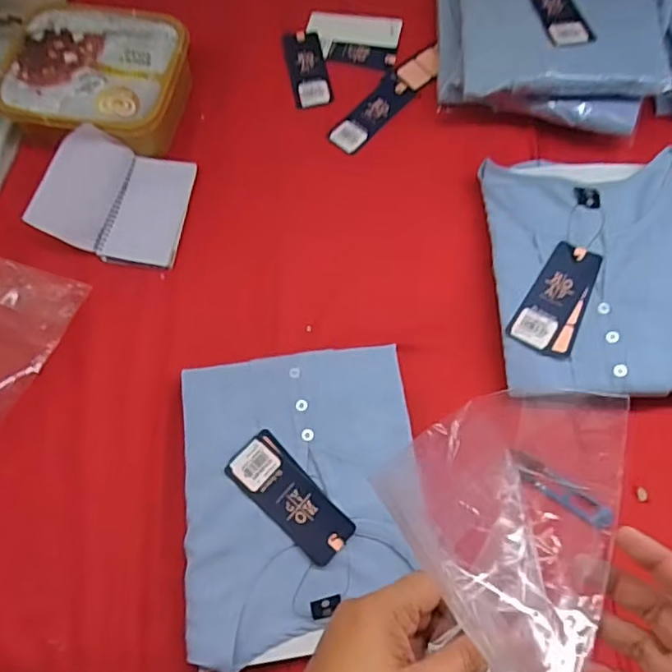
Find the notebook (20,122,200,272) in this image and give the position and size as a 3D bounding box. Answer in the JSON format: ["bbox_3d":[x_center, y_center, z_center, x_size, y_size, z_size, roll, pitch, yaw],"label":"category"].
[{"bbox_3d":[-0.243,-0.157,0.656,0.145,0.066,0.138,6,65,5],"label":"notebook"}]

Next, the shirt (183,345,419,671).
[{"bbox_3d":[-0.030,0.138,0.535,0.207,0.046,0.264,-6,64,0],"label":"shirt"}]

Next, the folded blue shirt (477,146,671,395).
[{"bbox_3d":[0.266,-0.068,0.600,0.210,0.022,0.257,0,65,2],"label":"folded blue shirt"}]

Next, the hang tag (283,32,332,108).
[{"bbox_3d":[-0.036,-0.341,0.760,0.045,0.004,0.125,-10,68,-3],"label":"hang tag"}]

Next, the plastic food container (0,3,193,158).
[{"bbox_3d":[-0.284,-0.295,0.708,0.208,0.071,0.183,12,66,8],"label":"plastic food container"}]

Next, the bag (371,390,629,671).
[{"bbox_3d":[0.093,0.142,0.364,0.136,0.062,0.221,10,65,7],"label":"bag"}]

